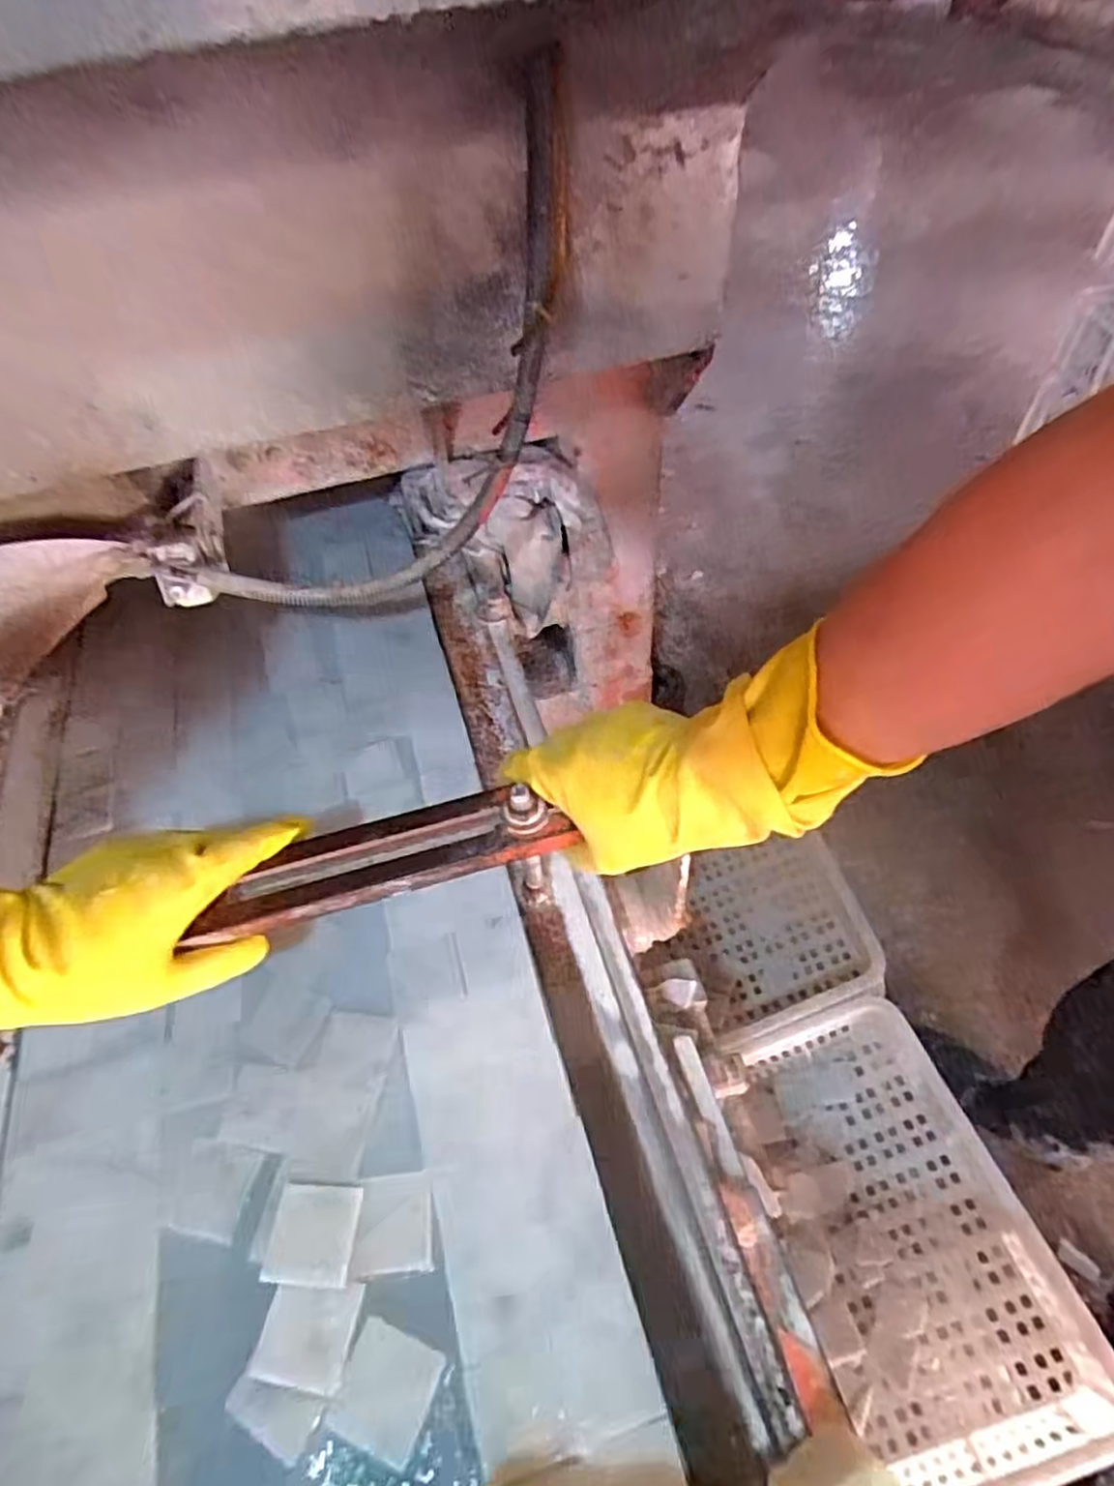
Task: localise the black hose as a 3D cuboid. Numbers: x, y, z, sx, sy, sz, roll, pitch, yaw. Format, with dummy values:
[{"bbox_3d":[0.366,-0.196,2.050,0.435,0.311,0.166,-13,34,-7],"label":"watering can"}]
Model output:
[{"bbox_3d":[-0.108,-0.262,0.556,0.178,0.427,0.097,9,37,-47],"label":"black hose"}]

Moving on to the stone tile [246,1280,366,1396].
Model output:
[{"bbox_3d":[-0.139,0.326,0.405,0.048,0.004,0.048,6,54,9],"label":"stone tile"}]

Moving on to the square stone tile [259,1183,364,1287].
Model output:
[{"bbox_3d":[-0.144,0.290,0.431,0.049,0.004,0.049,1,54,5],"label":"square stone tile"}]

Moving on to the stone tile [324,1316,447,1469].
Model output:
[{"bbox_3d":[-0.092,0.348,0.392,0.048,0.004,0.050,17,56,16],"label":"stone tile"}]

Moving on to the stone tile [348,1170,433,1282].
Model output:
[{"bbox_3d":[-0.098,0.287,0.437,0.046,0.005,0.050,-7,53,-1],"label":"stone tile"}]

